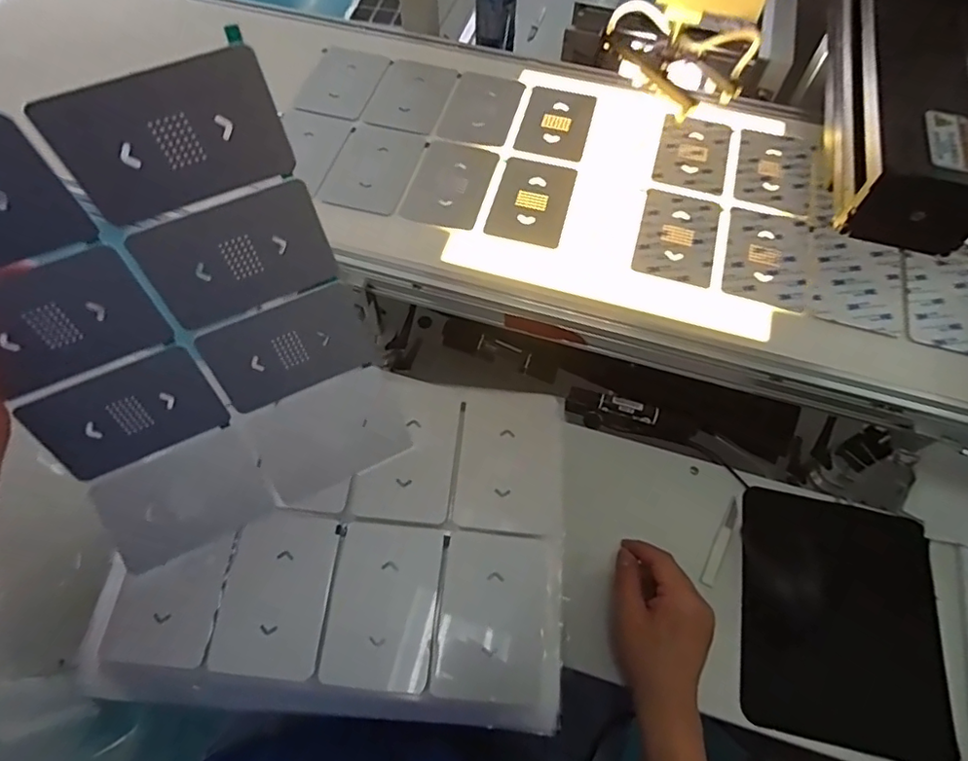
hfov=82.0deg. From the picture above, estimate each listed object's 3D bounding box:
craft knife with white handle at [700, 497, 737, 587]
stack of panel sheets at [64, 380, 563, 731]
[{"bbox_3d":[0.235,0.158,0.547,0.012,0.004,0.092,28,65,13],"label":"craft knife with white handle"},{"bbox_3d":[-0.108,0.123,0.447,0.341,0.022,0.252,4,62,1],"label":"stack of panel sheets"}]

